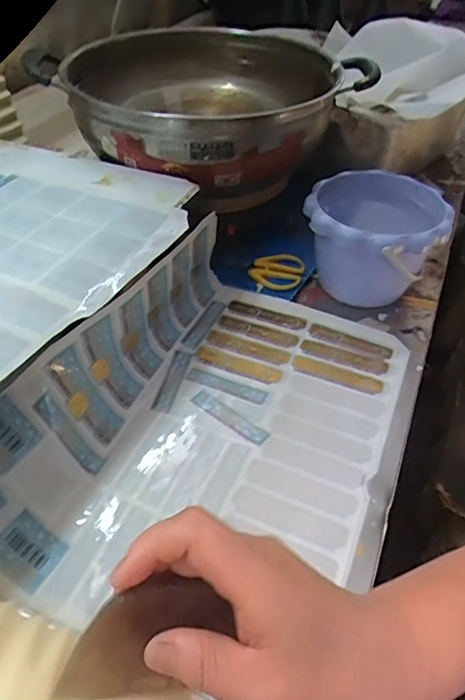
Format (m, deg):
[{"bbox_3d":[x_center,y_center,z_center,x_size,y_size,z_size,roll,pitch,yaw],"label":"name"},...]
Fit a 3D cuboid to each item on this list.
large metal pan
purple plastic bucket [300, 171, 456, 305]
[{"bbox_3d":[-0.033,-0.318,0.650,0.333,0.070,0.322,34,51,25],"label":"large metal pan"},{"bbox_3d":[0.157,-0.121,0.613,0.152,0.118,0.147,0,45,0],"label":"purple plastic bucket"}]

